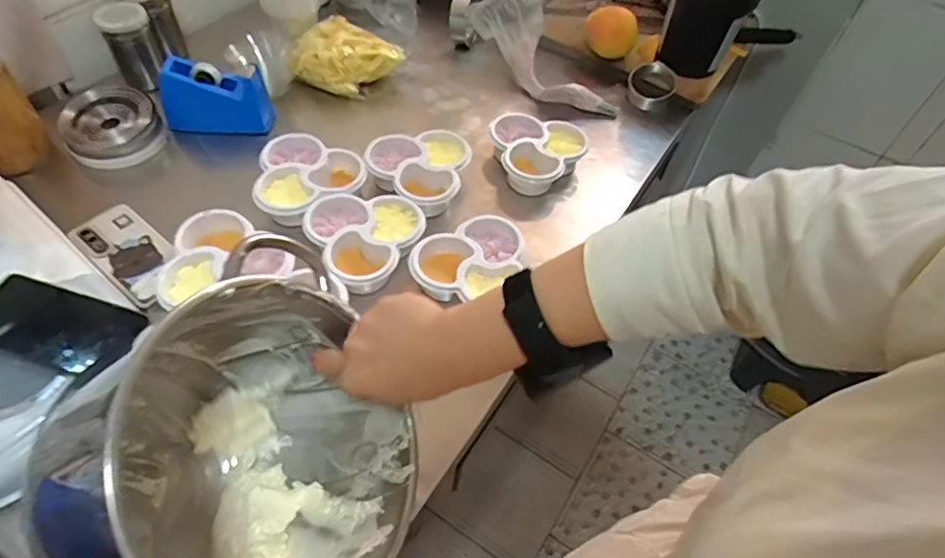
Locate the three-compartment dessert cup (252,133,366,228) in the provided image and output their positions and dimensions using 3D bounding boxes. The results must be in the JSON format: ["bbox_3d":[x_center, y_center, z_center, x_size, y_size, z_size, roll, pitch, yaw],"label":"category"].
[{"bbox_3d":[-0.215,-0.139,0.747,0.135,0.054,0.135,3,53,-3],"label":"three-compartment dessert cup"}]

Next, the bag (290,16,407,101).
[{"bbox_3d":[-0.204,-0.354,0.885,0.155,0.056,0.130,28,55,15],"label":"bag"}]

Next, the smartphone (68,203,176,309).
[{"bbox_3d":[-0.412,-0.032,0.669,0.159,0.010,0.075,36,58,20],"label":"smartphone"}]

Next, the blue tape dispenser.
[{"bbox_3d":[-0.367,-0.261,0.799,0.145,0.086,0.056,3,52,-3],"label":"blue tape dispenser"}]

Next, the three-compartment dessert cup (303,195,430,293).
[{"bbox_3d":[-0.127,-0.052,0.696,0.140,0.046,0.140,-28,60,-24],"label":"three-compartment dessert cup"}]

